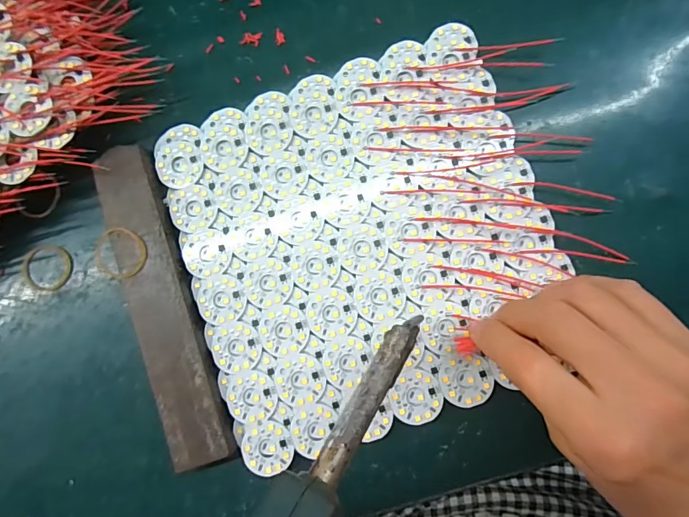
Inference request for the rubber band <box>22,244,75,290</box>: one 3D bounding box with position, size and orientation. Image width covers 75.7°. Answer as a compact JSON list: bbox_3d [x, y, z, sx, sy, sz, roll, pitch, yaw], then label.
[{"bbox_3d":[-0.197,0.006,0.295,0.035,0.005,0.030,13,86,6],"label":"rubber band"}]

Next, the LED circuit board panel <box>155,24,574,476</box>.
[{"bbox_3d":[0.010,-0.011,0.273,0.215,0.006,0.217,-20,83,3],"label":"LED circuit board panel"}]

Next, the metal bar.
[{"bbox_3d":[-0.113,0.027,0.275,0.038,0.014,0.197,-19,83,3],"label":"metal bar"}]

